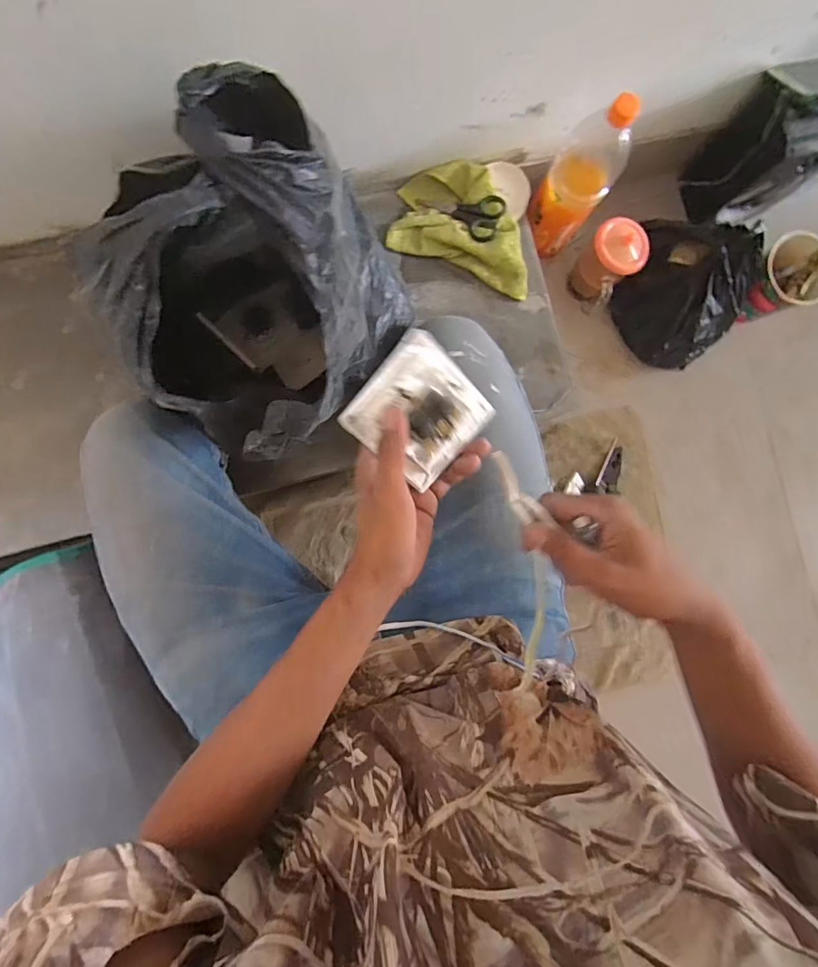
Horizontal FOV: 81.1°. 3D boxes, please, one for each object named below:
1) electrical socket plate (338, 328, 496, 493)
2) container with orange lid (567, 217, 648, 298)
[{"bbox_3d":[0.013,-0.049,0.341,0.088,0.029,0.087,42,87,-23],"label":"electrical socket plate"},{"bbox_3d":[0.301,-0.338,0.734,0.076,0.119,0.081,-37,91,-5],"label":"container with orange lid"}]

